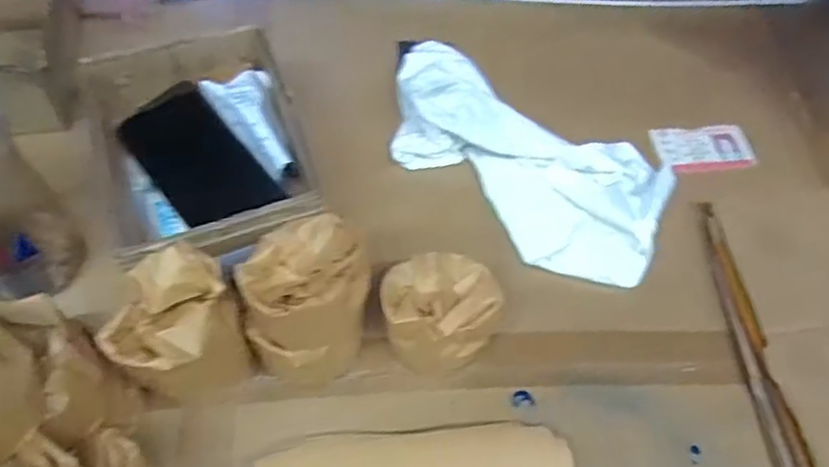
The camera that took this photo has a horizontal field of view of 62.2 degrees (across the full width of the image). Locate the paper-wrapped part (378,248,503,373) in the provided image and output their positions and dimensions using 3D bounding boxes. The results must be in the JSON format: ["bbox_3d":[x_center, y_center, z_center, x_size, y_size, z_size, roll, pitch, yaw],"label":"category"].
[{"bbox_3d":[0.018,0.059,0.516,0.082,0.063,0.076,2,59,-3],"label":"paper-wrapped part"}]

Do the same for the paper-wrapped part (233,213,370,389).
[{"bbox_3d":[-0.073,0.049,0.480,0.084,0.115,0.087,-5,60,-7],"label":"paper-wrapped part"}]

